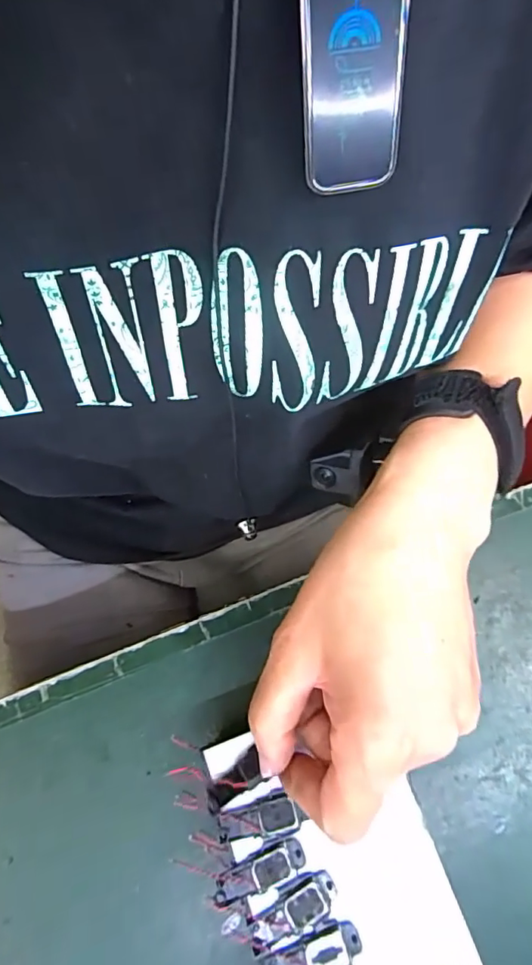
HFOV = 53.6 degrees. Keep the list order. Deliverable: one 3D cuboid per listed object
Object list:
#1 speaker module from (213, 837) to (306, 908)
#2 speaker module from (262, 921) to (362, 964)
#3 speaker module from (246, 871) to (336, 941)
[{"bbox_3d":[-0.004,0.163,0.221,0.040,0.005,0.013,-20,74,-6],"label":"speaker module"},{"bbox_3d":[0.019,0.190,0.211,0.040,0.006,0.014,-19,74,-6],"label":"speaker module"},{"bbox_3d":[0.011,0.175,0.216,0.037,0.005,0.014,-25,74,-8],"label":"speaker module"}]

